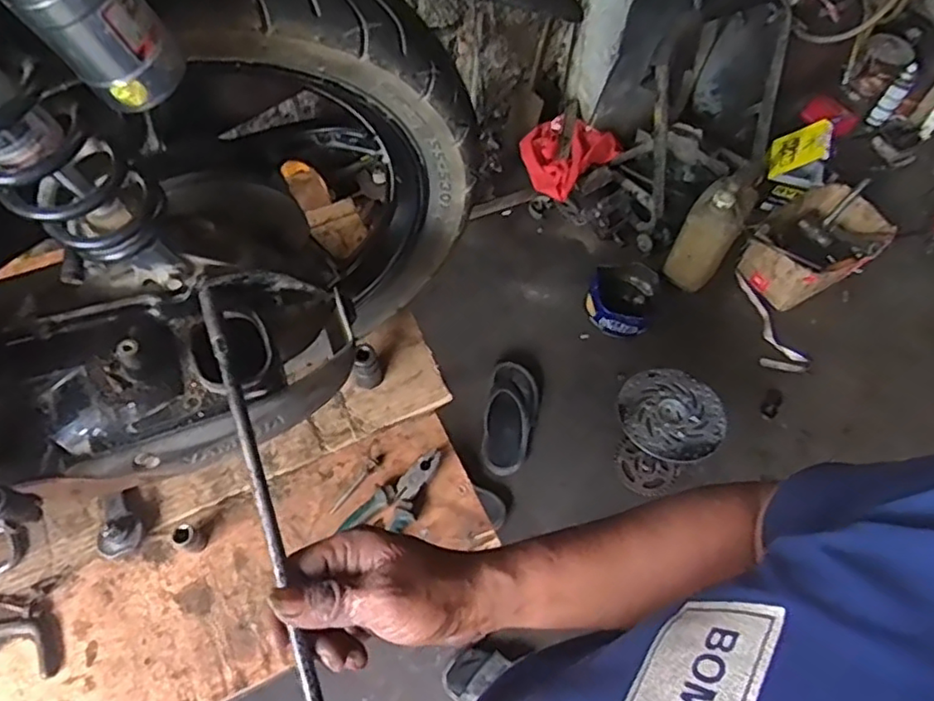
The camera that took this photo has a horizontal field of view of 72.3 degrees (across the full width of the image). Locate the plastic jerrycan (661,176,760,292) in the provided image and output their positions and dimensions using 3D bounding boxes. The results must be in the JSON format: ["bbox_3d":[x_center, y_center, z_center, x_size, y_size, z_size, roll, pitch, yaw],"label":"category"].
[{"bbox_3d":[0.619,-0.311,1.618,0.127,0.282,0.171,30,63,14],"label":"plastic jerrycan"}]

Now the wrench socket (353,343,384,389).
[{"bbox_3d":[-0.113,0.019,0.728,0.029,0.062,0.024,-10,61,-8],"label":"wrench socket"}]

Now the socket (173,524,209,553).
[{"bbox_3d":[-0.280,0.188,0.645,0.023,0.040,0.023,1,60,-2],"label":"socket"}]

